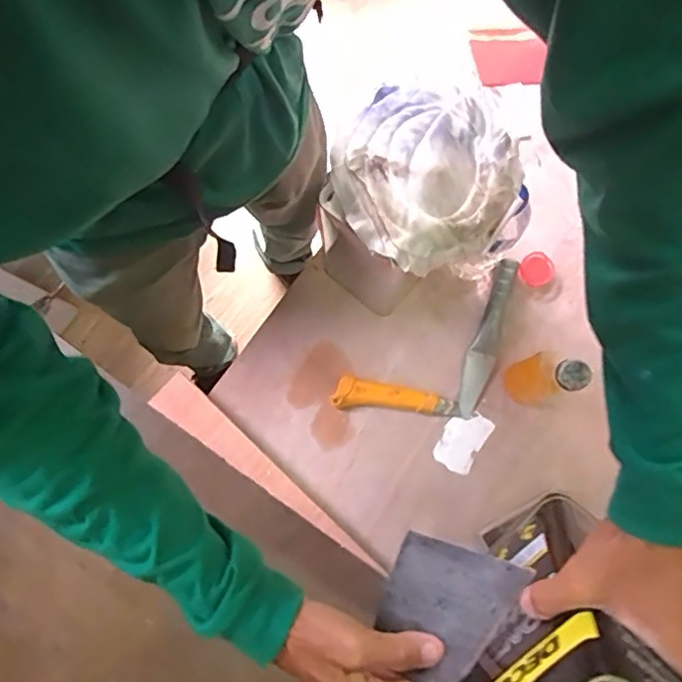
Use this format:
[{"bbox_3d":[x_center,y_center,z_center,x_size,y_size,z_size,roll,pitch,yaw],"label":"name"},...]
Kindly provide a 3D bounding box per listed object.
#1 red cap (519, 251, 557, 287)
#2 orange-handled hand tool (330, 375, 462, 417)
[{"bbox_3d":[0.248,-0.091,0.736,0.036,0.018,0.041,-35,82,-5],"label":"red cap"},{"bbox_3d":[0.068,0.071,0.718,0.154,0.028,0.034,7,78,0],"label":"orange-handled hand tool"}]

